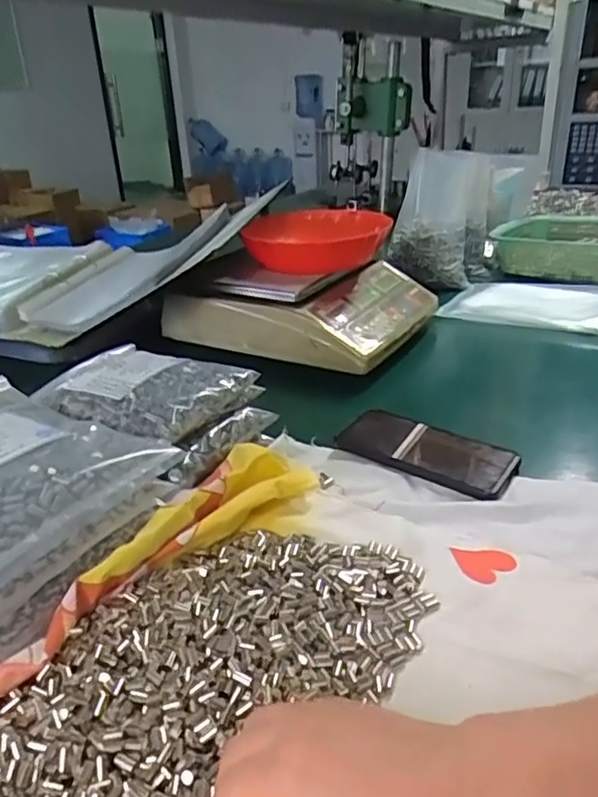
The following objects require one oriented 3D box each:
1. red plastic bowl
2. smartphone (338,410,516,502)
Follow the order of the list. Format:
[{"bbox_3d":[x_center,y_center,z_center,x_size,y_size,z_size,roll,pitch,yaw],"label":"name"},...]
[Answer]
[{"bbox_3d":[0.036,-0.222,0.837,0.175,0.054,0.175,6,29,16],"label":"red plastic bowl"},{"bbox_3d":[0.120,0.045,0.566,0.162,0.016,0.073,17,34,34],"label":"smartphone"}]

